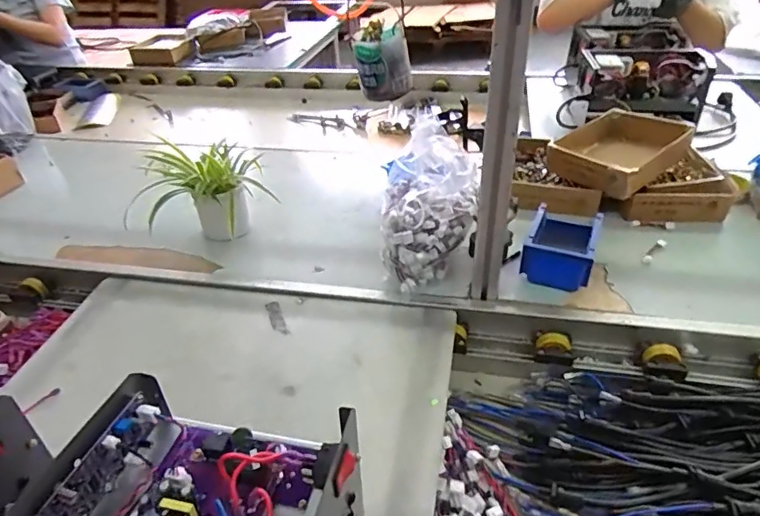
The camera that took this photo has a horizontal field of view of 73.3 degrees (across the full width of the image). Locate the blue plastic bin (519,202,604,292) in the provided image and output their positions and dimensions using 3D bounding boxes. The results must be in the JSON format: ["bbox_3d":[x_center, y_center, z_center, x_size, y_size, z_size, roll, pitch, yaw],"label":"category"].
[{"bbox_3d":[0.290,-0.018,0.814,0.100,0.075,0.142,12,40,23],"label":"blue plastic bin"}]

